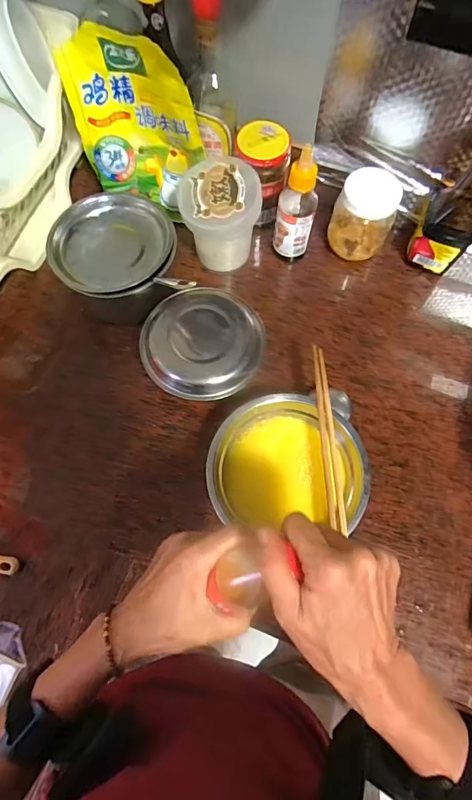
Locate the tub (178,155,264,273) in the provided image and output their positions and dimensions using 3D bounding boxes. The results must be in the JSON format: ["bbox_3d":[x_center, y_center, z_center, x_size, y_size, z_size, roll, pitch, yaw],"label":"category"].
[{"bbox_3d":[-0.021,-0.243,0.560,0.096,0.126,0.088,0,71,-1],"label":"tub"}]

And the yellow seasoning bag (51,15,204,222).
[{"bbox_3d":[-0.132,-0.341,0.539,0.173,0.192,0.065,25,73,7],"label":"yellow seasoning bag"}]

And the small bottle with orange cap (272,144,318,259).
[{"bbox_3d":[0.078,-0.246,0.543,0.048,0.160,0.045,6,71,1],"label":"small bottle with orange cap"}]

